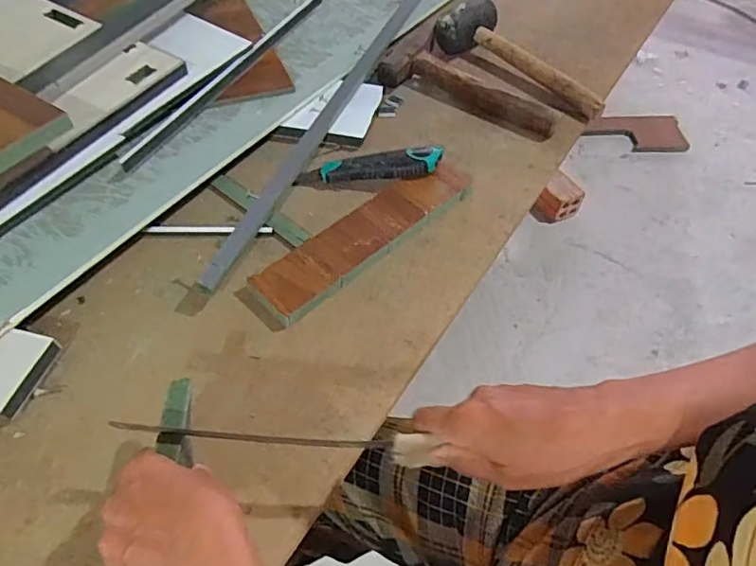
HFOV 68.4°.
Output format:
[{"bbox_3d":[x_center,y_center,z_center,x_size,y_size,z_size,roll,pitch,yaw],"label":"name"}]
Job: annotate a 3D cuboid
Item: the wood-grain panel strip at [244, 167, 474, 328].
[{"bbox_3d":[-0.013,-0.055,0.577,0.261,0.024,0.070,-37,65,-27],"label":"wood-grain panel strip"}]

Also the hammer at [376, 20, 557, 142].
[{"bbox_3d":[0.126,-0.275,0.748,0.251,0.037,0.113,21,55,15],"label":"hammer"}]

